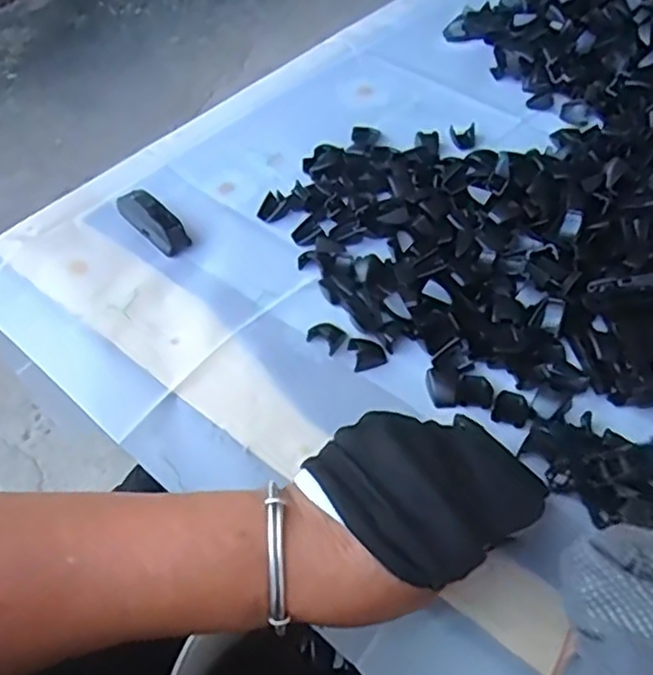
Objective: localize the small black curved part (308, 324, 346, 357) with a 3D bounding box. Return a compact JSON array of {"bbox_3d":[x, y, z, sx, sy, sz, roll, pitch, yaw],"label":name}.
[{"bbox_3d":[0.001,-0.001,0.434,0.021,0.009,0.019,27,56,24],"label":"small black curved part"}]

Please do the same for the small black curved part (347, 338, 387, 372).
[{"bbox_3d":[0.025,0.009,0.427,0.021,0.006,0.019,-13,49,-7],"label":"small black curved part"}]

